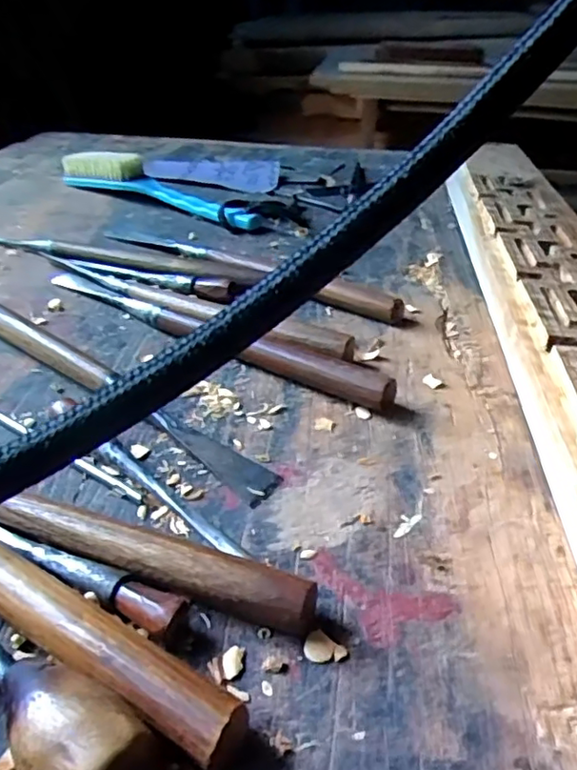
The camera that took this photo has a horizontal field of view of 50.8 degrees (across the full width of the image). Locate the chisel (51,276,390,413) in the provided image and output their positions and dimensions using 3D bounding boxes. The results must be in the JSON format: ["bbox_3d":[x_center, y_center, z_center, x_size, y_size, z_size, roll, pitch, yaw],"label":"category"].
[{"bbox_3d":[-0.054,-0.033,0.358,0.252,0.018,0.018,21,38,27],"label":"chisel"}]

